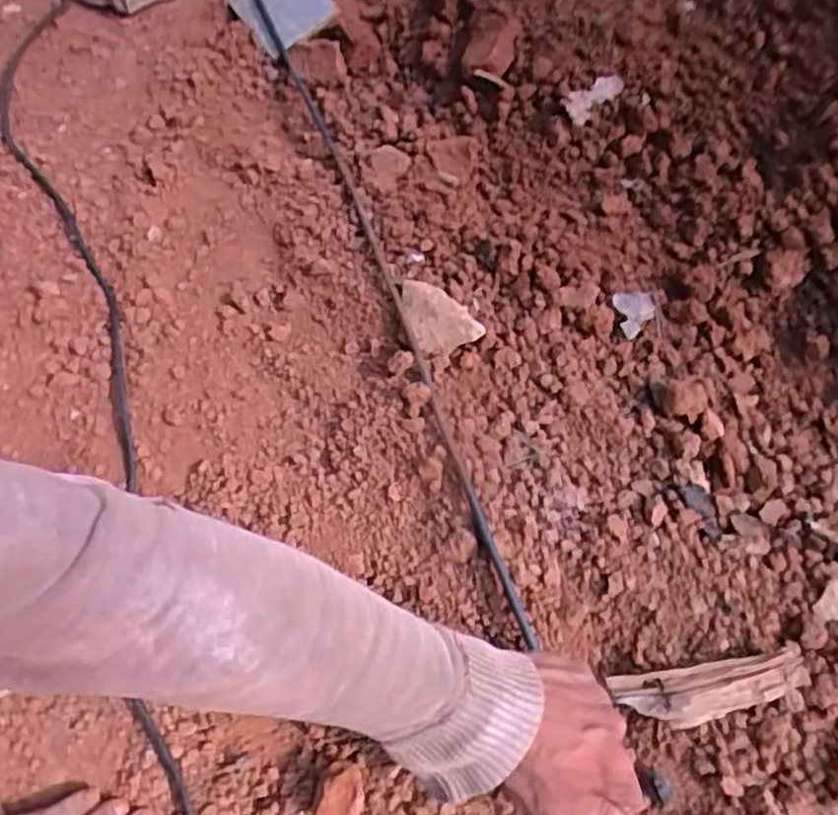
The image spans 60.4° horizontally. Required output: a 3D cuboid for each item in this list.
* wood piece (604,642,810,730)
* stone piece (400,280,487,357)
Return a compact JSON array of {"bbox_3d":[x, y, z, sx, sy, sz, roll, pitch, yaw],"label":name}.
[{"bbox_3d":[0.215,0.204,0.522,0.142,0.022,0.040,-8,61,-4],"label":"wood piece"},{"bbox_3d":[0.019,-0.090,0.688,0.060,0.016,0.080,-18,62,-9],"label":"stone piece"}]

